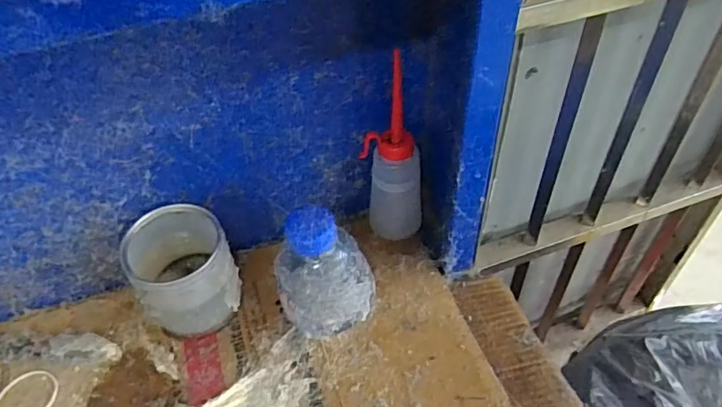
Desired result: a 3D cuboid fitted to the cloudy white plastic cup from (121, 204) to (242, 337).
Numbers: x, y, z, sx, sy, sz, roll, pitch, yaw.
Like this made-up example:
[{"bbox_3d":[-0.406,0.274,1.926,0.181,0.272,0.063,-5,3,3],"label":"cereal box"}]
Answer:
[{"bbox_3d":[-0.154,0.061,0.474,0.080,0.094,0.076,-1,48,1],"label":"cloudy white plastic cup"}]

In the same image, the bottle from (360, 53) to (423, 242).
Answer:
[{"bbox_3d":[0.031,-0.038,0.488,0.052,0.174,0.046,31,56,26],"label":"bottle"}]

